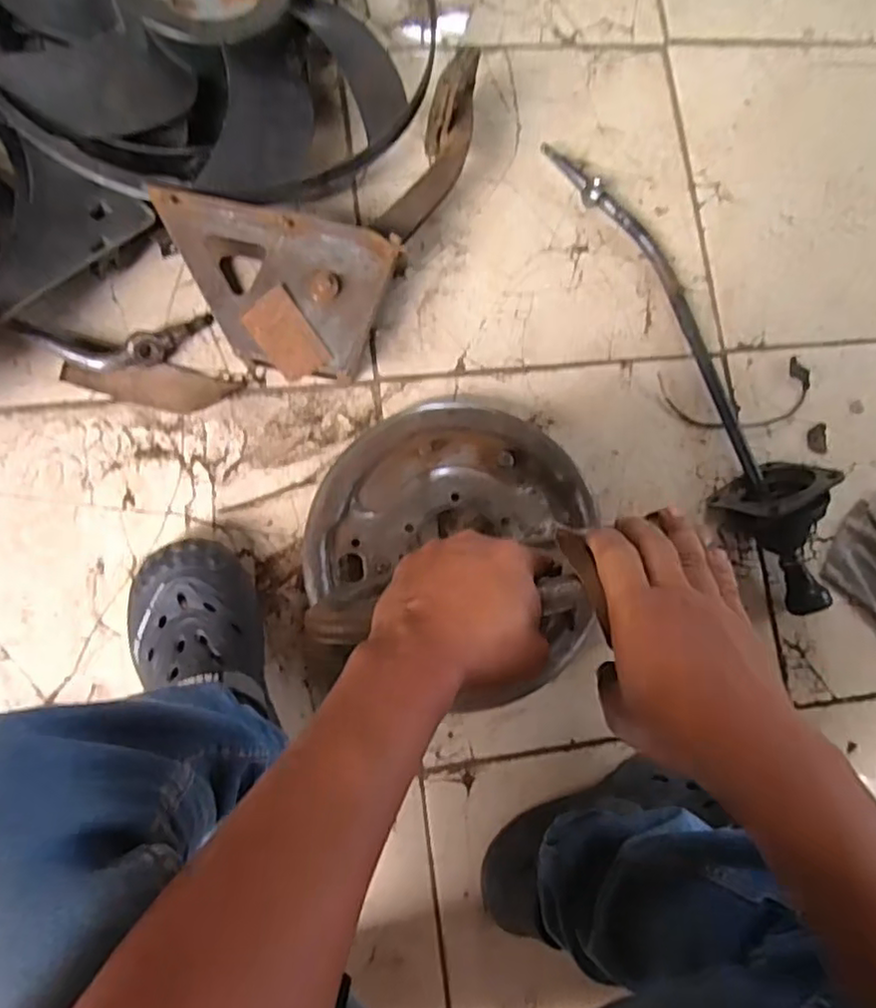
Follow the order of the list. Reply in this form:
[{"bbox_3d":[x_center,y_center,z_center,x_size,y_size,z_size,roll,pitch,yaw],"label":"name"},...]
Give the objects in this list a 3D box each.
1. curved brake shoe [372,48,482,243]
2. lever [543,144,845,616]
[{"bbox_3d":[-0.001,-0.359,0.669,0.050,0.056,0.191,24,98,-4],"label":"curved brake shoe"},{"bbox_3d":[0.291,-0.157,0.707,0.119,0.094,0.584,-28,88,-9],"label":"lever"}]

